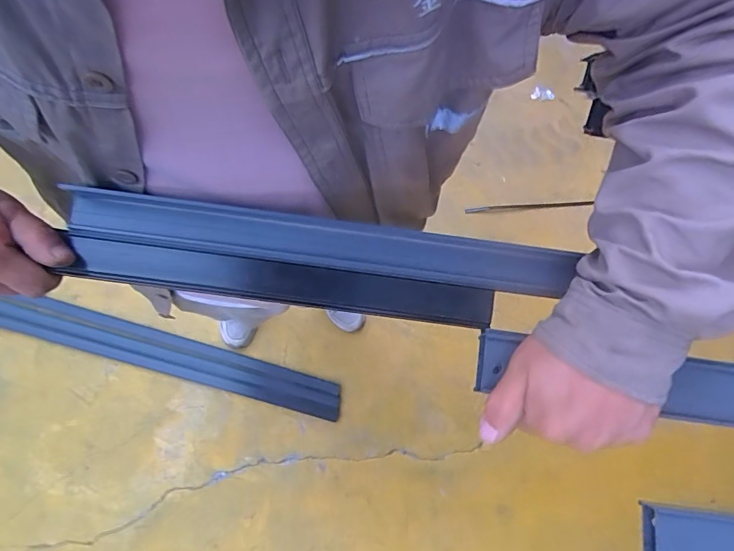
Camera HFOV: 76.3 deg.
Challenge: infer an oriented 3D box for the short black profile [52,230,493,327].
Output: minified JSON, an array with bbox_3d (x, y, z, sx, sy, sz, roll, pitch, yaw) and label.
[{"bbox_3d":[-0.066,0.006,0.362,0.321,0.014,0.032,8,72,-1],"label":"short black profile"}]

